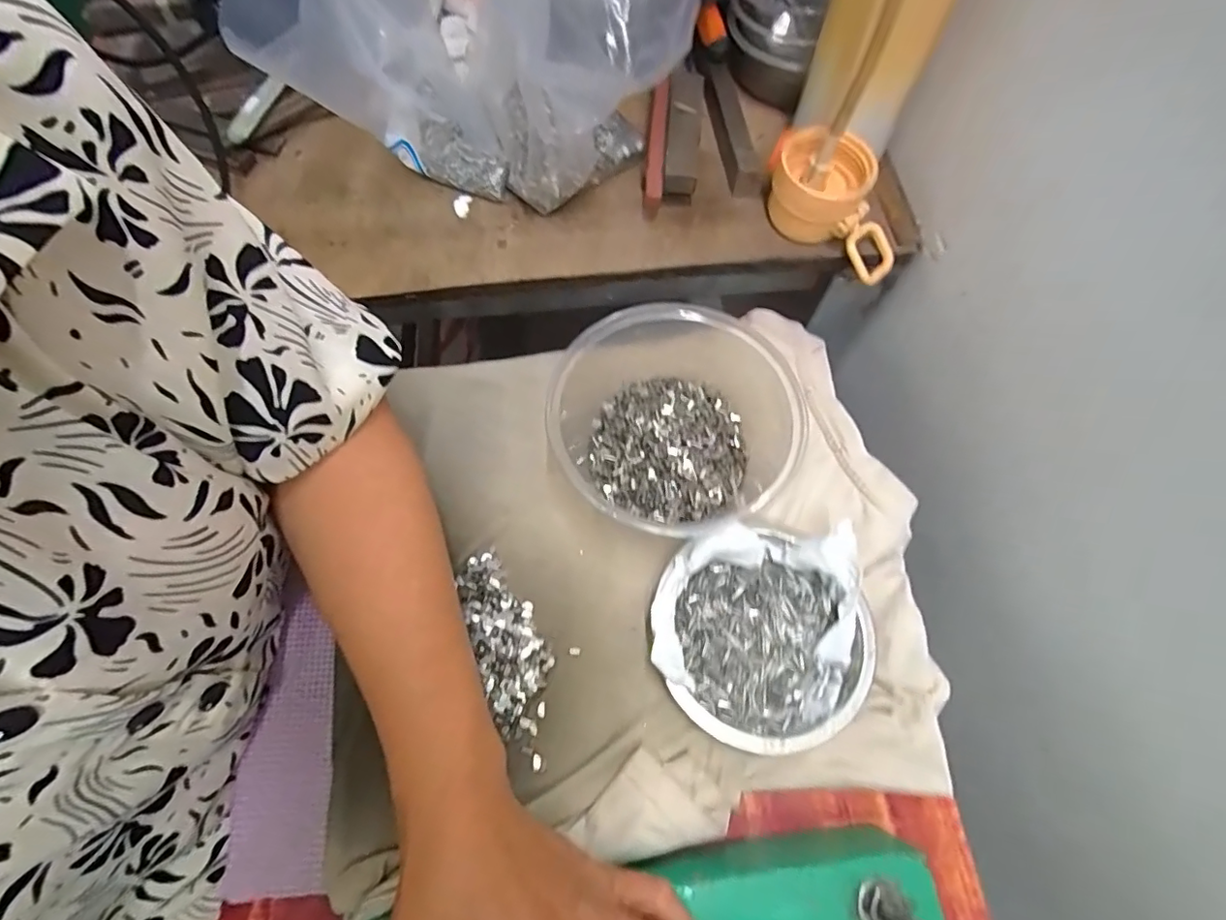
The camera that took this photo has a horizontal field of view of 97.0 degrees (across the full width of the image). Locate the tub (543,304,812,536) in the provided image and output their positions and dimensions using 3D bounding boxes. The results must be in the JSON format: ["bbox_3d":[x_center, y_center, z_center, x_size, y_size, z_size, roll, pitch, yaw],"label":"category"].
[{"bbox_3d":[0.043,-0.021,0.336,0.150,0.064,0.136,-11,68,-4],"label":"tub"}]

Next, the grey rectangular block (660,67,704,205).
[{"bbox_3d":[0.053,-0.245,0.416,0.025,0.037,0.104,5,72,1],"label":"grey rectangular block"}]

